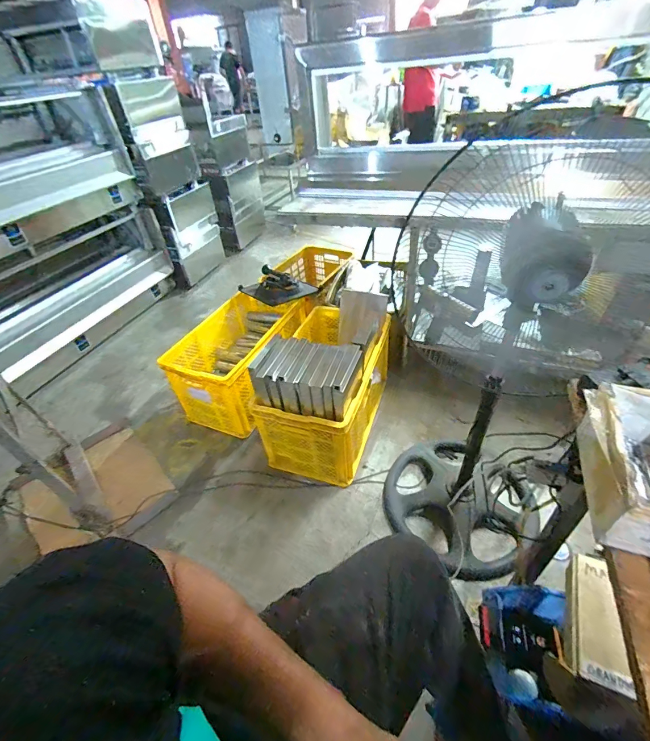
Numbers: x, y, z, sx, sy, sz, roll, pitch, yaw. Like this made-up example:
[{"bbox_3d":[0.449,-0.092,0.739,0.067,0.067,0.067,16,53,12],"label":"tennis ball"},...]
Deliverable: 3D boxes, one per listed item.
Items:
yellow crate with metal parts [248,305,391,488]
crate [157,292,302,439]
[{"bbox_3d":[0.022,0.043,1.426,0.332,0.478,0.605,10,43,19],"label":"yellow crate with metal parts"},{"bbox_3d":[-0.368,-0.075,1.719,0.400,0.348,0.717,16,45,24],"label":"crate"}]

